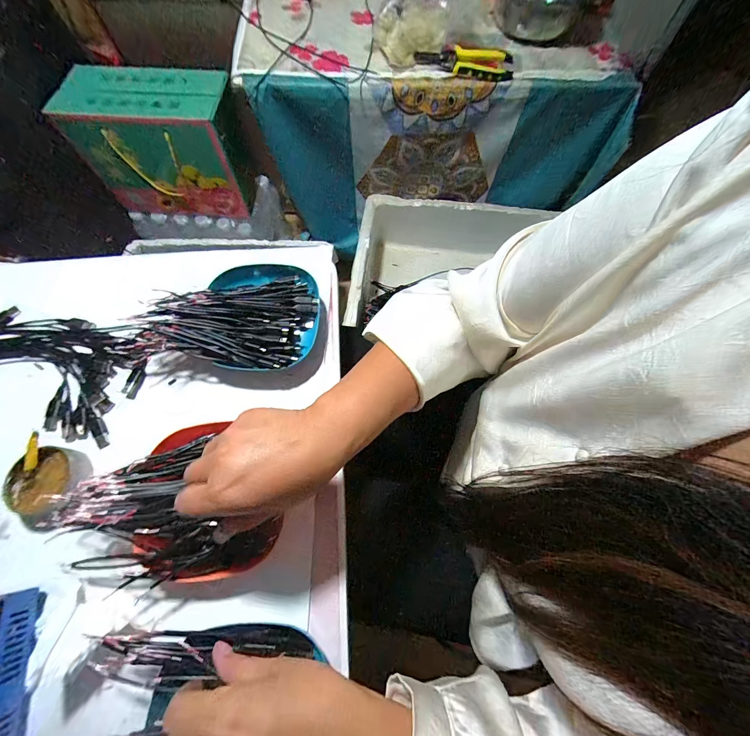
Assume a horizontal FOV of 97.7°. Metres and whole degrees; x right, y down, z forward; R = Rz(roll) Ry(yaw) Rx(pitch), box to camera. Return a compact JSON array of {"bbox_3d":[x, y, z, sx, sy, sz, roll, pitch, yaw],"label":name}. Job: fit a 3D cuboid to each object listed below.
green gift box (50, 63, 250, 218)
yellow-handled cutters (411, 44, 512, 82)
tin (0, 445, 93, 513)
[{"bbox_3d":[-0.469,-0.504,0.752,0.318,0.232,0.153,1,68,-1],"label":"green gift box"},{"bbox_3d":[0.160,-0.535,0.576,0.173,0.033,0.051,-6,68,-4],"label":"yellow-handled cutters"},{"bbox_3d":[-0.327,0.112,0.331,0.057,0.032,0.060,0,68,-1],"label":"tin"}]

